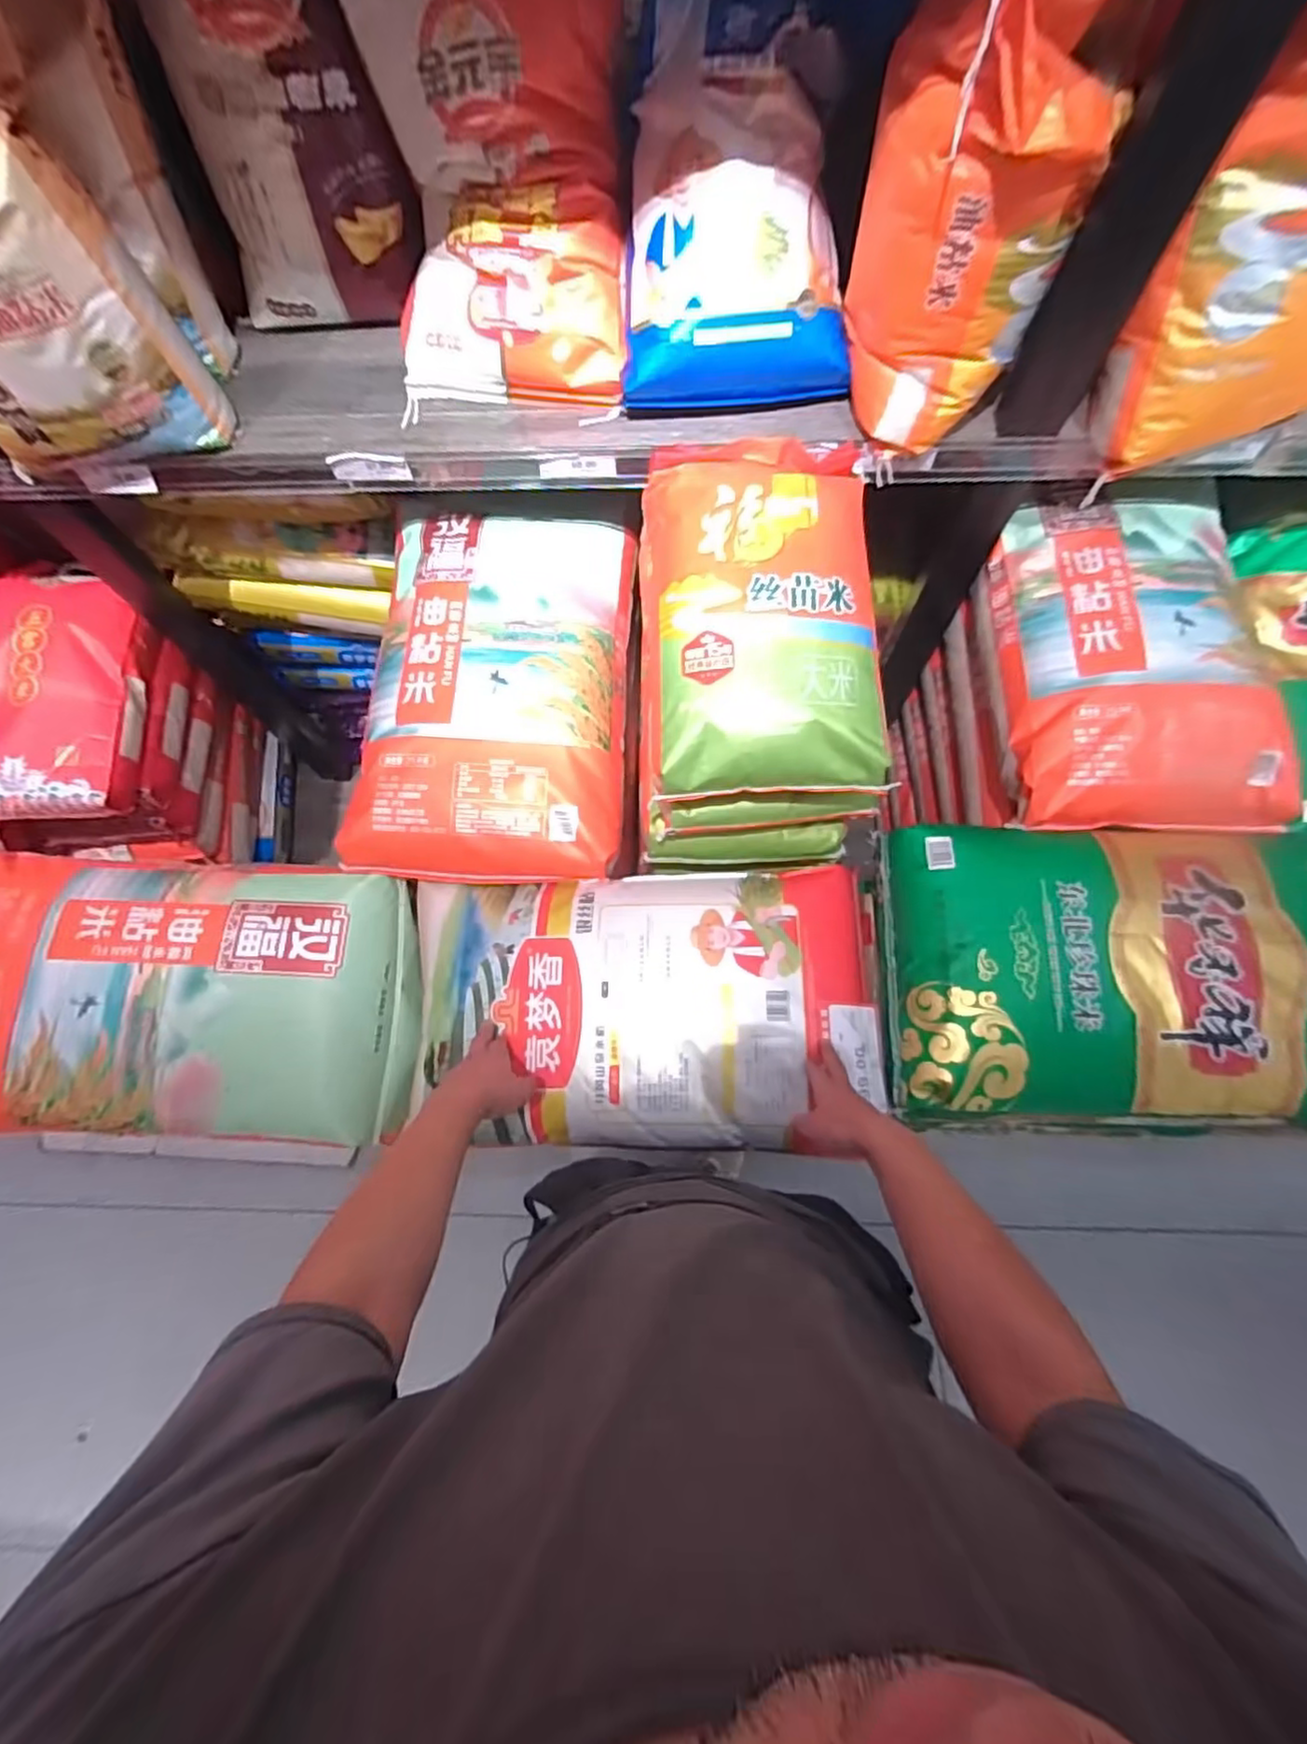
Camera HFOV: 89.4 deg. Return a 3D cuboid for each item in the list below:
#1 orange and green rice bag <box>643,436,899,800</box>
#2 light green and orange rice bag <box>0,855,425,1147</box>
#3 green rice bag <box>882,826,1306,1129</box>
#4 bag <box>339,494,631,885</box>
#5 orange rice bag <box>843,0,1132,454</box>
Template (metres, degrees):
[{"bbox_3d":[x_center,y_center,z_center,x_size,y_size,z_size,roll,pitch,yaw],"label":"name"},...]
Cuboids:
[{"bbox_3d":[0.133,-0.310,0.807,0.270,0.127,0.410,-3,71,1],"label":"orange and green rice bag"},{"bbox_3d":[-0.629,0.166,0.889,0.591,0.130,0.353,2,71,3],"label":"light green and orange rice bag"},{"bbox_3d":[0.620,0.122,0.813,0.616,0.088,0.356,2,71,3],"label":"green rice bag"},{"bbox_3d":[-0.221,-0.265,0.935,0.358,0.112,0.534,1,71,3],"label":"bag"},{"bbox_3d":[0.310,-0.639,0.665,0.154,0.304,0.172,-21,71,-5],"label":"orange rice bag"}]

